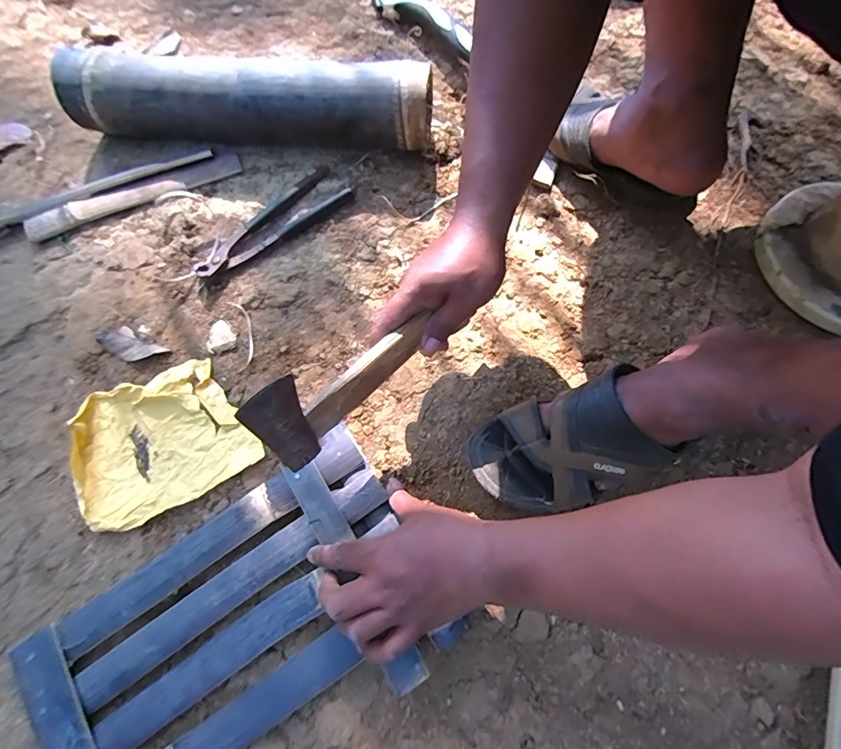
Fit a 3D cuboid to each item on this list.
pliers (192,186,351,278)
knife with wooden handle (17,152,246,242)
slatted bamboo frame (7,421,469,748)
[{"bbox_3d":[-0.191,-0.191,0.533,0.207,0.016,0.064,-39,73,-12],"label":"pliers"},{"bbox_3d":[-0.369,-0.233,0.555,0.271,0.015,0.033,-22,71,-6],"label":"knife with wooden handle"},{"bbox_3d":[-0.159,0.225,0.372,0.333,0.028,0.209,-31,72,-9],"label":"slatted bamboo frame"}]

